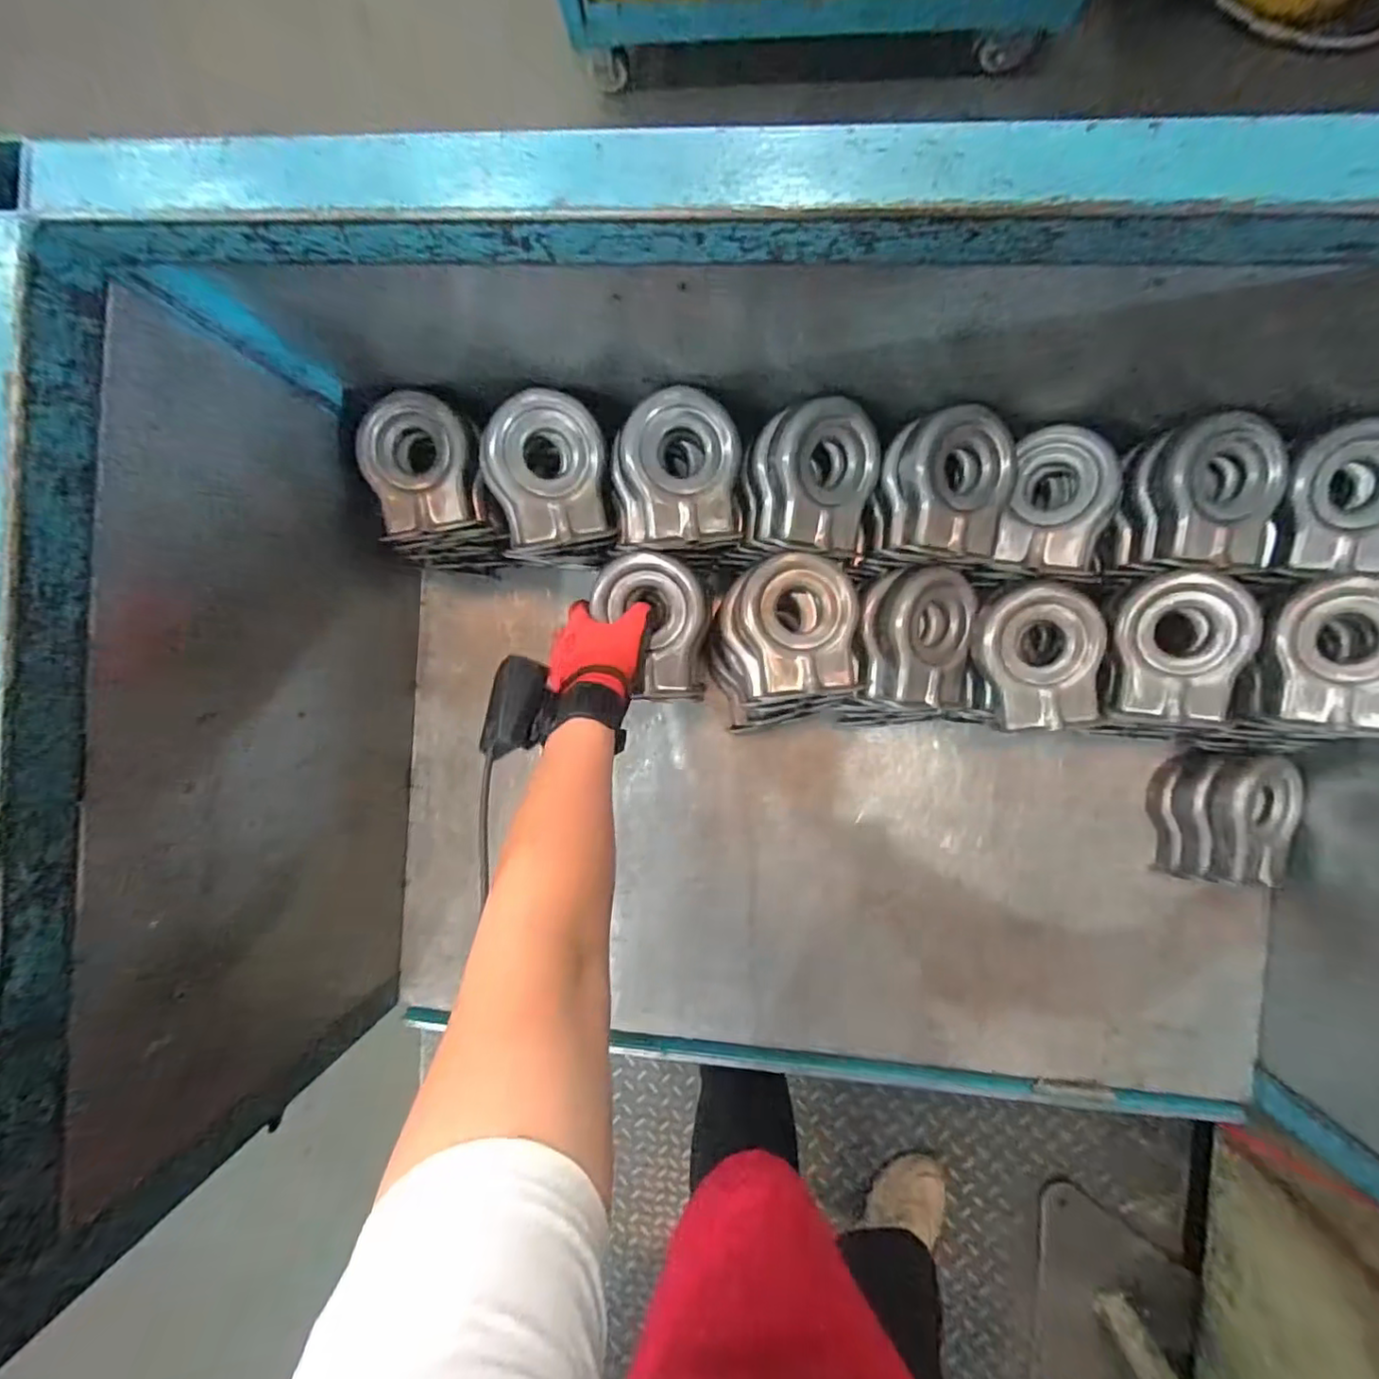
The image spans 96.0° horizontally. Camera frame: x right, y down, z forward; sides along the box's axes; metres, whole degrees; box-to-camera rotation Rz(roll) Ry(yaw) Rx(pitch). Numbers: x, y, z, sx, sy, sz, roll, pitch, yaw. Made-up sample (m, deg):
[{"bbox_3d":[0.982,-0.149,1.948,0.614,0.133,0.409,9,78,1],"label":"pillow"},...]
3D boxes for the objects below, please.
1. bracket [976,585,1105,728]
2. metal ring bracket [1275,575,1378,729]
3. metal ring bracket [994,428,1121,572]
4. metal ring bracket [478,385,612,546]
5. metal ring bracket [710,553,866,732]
[{"bbox_3d":[0.310,-0.029,0.544,0.098,0.036,0.127,-12,90,5],"label":"bracket"},{"bbox_3d":[0.536,-0.033,0.501,0.087,0.033,0.125,15,92,4],"label":"metal ring bracket"},{"bbox_3d":[0.325,-0.167,0.546,0.081,0.034,0.117,12,92,4],"label":"metal ring bracket"},{"bbox_3d":[-0.123,-0.188,0.532,0.097,0.024,0.120,-9,112,-12],"label":"metal ring bracket"},{"bbox_3d":[0.087,-0.050,0.538,0.121,0.041,0.125,-17,90,5],"label":"metal ring bracket"}]

